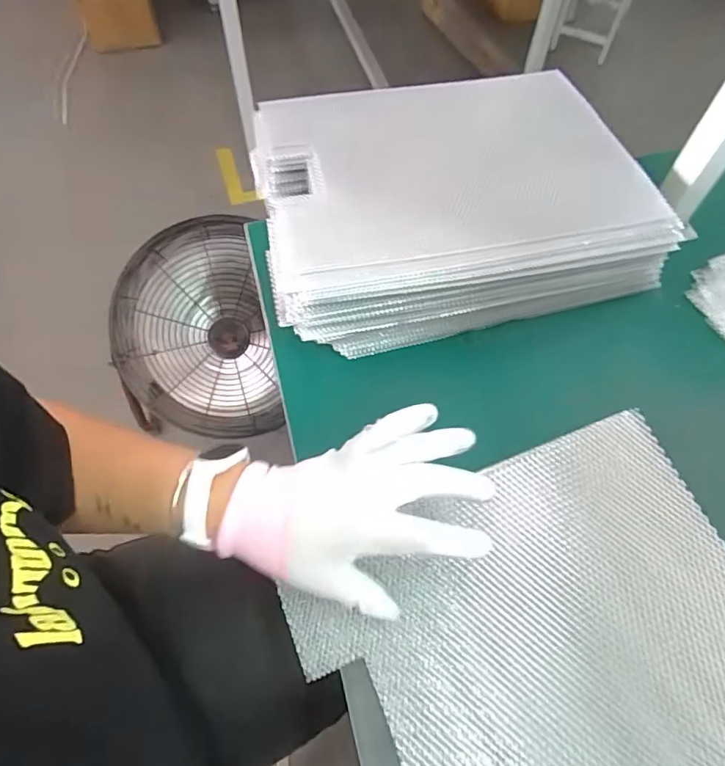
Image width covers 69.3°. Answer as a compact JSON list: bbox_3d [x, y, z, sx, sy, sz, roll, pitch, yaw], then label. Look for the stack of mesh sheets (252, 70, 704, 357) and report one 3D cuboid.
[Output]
[{"bbox_3d":[0.085,-0.183,0.536,0.359,0.110,0.271,-10,61,-7],"label":"stack of mesh sheets"}]

